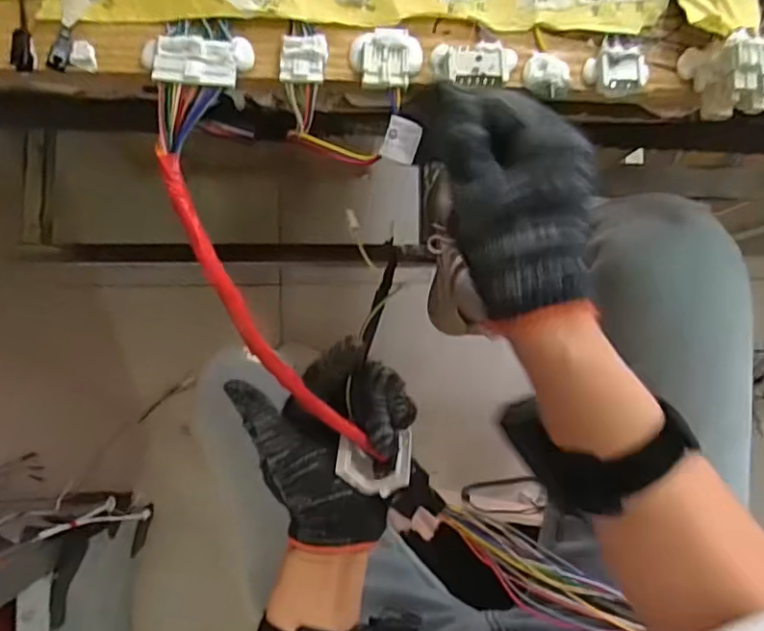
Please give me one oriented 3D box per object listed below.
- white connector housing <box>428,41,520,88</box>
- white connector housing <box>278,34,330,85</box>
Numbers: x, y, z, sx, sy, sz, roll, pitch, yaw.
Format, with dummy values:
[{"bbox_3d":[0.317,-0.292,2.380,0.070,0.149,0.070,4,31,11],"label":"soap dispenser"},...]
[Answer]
[{"bbox_3d":[0.047,-0.128,0.307,0.043,0.007,0.022,4,82,-5],"label":"white connector housing"},{"bbox_3d":[-0.038,-0.126,0.298,0.021,0.007,0.026,6,85,-5],"label":"white connector housing"}]

